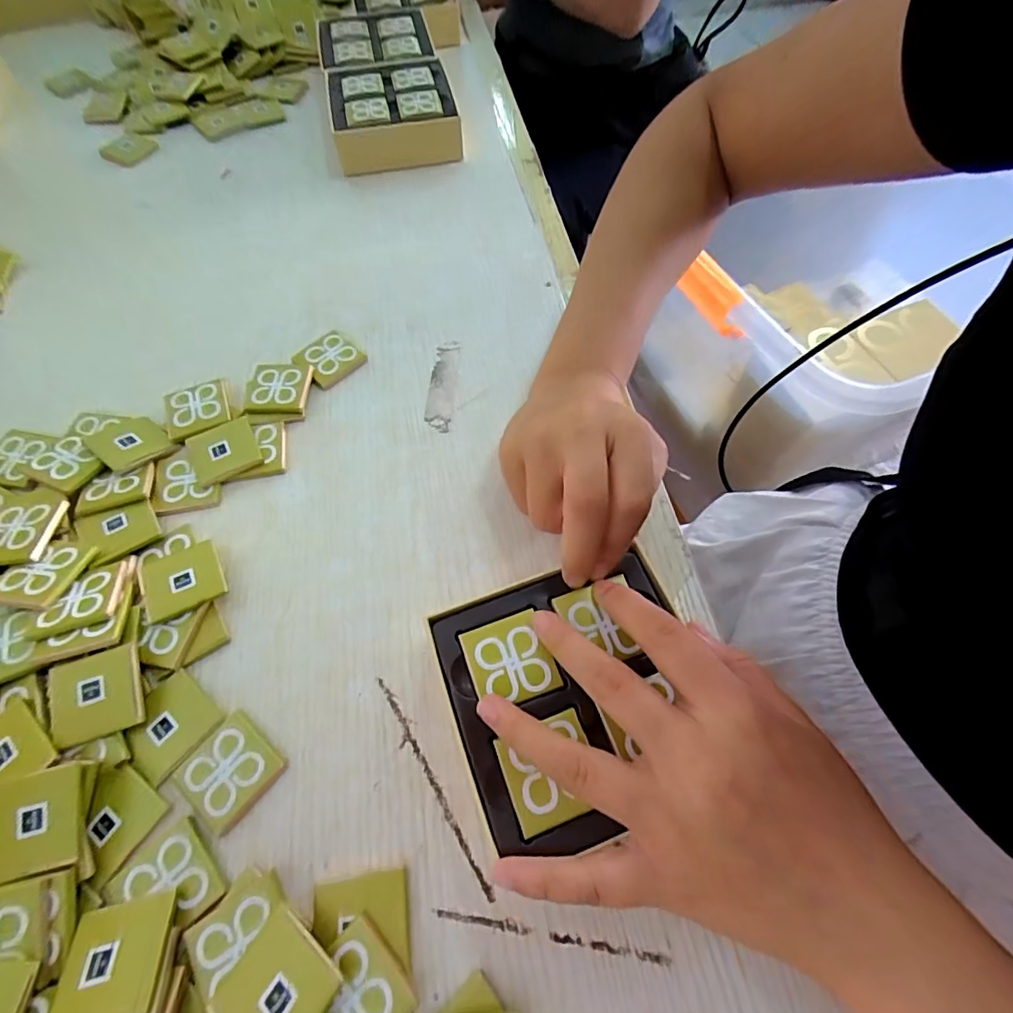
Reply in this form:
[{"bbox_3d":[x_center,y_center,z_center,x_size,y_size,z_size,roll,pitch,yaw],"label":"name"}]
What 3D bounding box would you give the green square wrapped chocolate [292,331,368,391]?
[{"bbox_3d":[-0.117,-0.098,0.333,0.038,0.007,0.036,37,67,17],"label":"green square wrapped chocolate"}]

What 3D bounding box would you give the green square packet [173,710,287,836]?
[{"bbox_3d":[-0.122,0.116,0.222,0.036,0.004,0.035,36,67,17],"label":"green square packet"}]

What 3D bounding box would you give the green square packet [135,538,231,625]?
[{"bbox_3d":[-0.166,0.037,0.256,0.037,0.004,0.039,-26,55,-21],"label":"green square packet"}]

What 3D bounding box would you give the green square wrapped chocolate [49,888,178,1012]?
[{"bbox_3d":[-0.144,0.166,0.185,0.034,0.004,0.036,-7,46,-8],"label":"green square wrapped chocolate"}]

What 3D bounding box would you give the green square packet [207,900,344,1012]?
[{"bbox_3d":[-0.082,0.173,0.179,0.036,0.004,0.036,28,66,25],"label":"green square packet"}]

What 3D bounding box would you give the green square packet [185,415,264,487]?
[{"bbox_3d":[-0.166,-0.032,0.295,0.037,0.006,0.036,-26,65,-14],"label":"green square packet"}]

